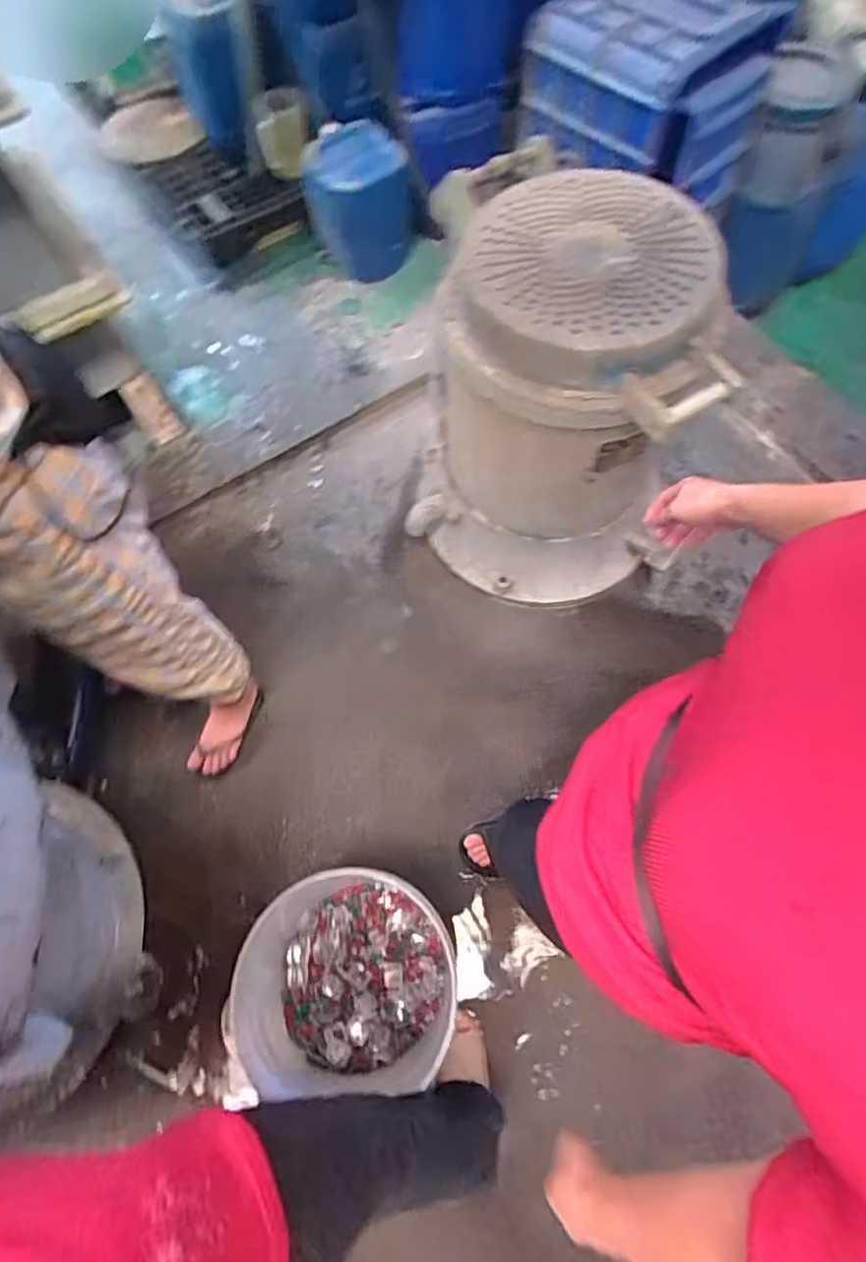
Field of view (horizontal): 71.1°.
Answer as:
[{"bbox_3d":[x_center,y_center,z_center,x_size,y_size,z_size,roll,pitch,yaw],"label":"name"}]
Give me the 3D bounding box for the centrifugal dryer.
[{"bbox_3d":[0.237,-0.500,1.315,0.523,0.682,0.601,1,67,2],"label":"centrifugal dryer"}]

